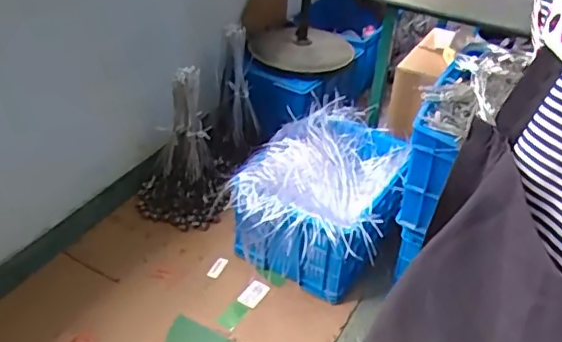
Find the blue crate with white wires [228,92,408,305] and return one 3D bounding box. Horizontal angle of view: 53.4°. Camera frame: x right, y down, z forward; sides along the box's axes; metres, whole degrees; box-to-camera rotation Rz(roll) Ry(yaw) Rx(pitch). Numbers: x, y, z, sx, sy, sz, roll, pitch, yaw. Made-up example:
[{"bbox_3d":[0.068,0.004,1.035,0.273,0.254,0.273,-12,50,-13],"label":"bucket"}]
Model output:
[{"bbox_3d":[0.143,0.076,1.770,0.431,0.330,0.592,16,38,17],"label":"blue crate with white wires"}]

